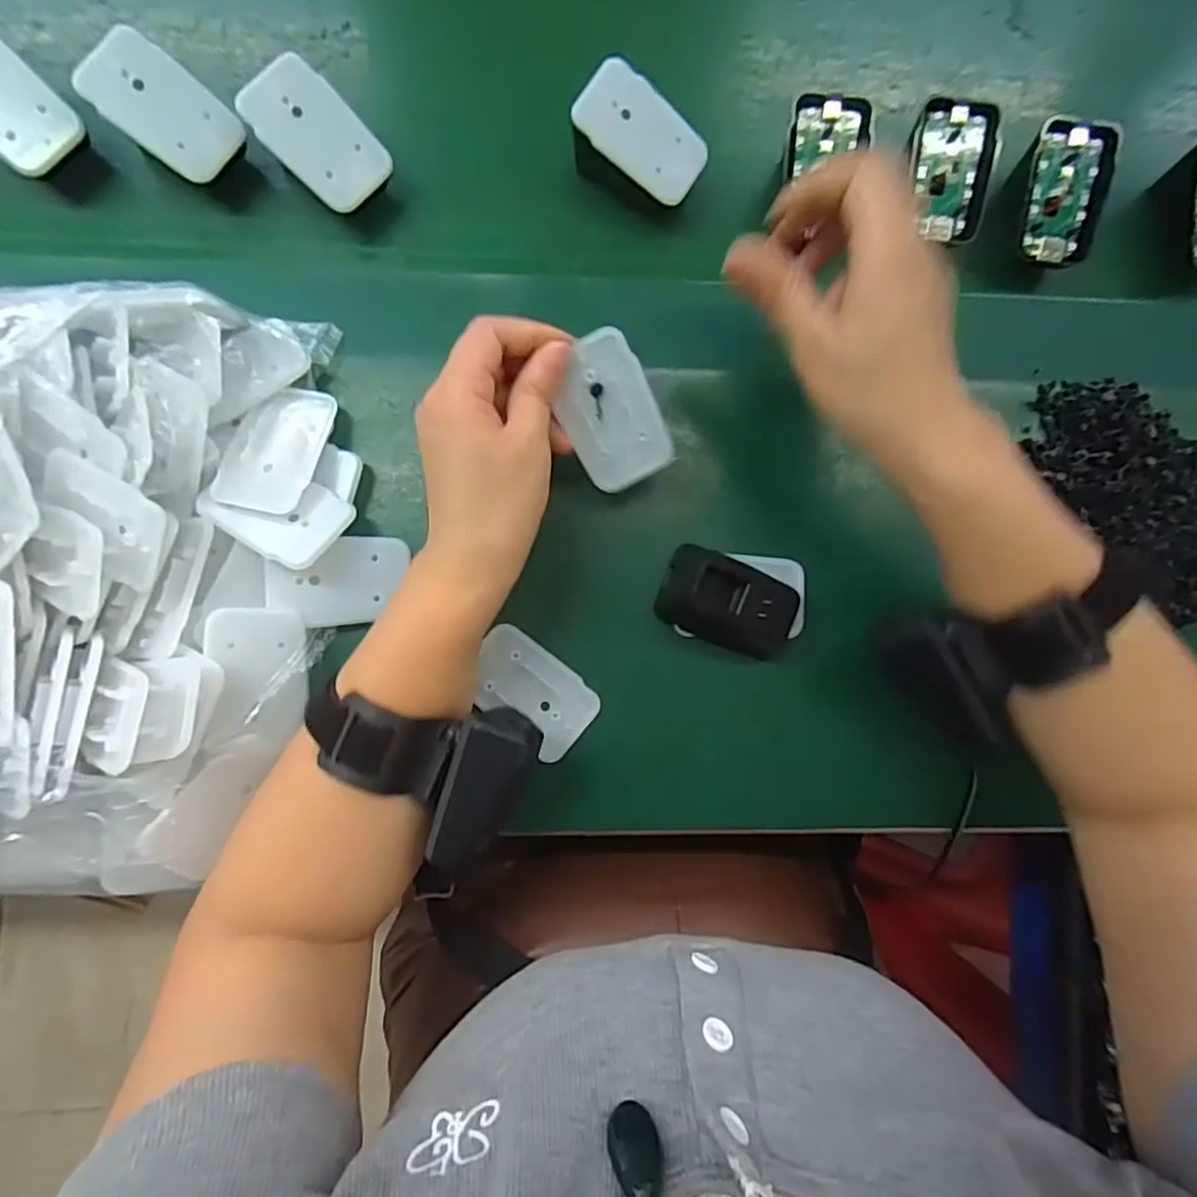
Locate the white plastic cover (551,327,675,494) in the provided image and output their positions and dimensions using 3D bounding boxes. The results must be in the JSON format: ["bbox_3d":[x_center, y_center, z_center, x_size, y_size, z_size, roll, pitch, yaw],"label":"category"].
[{"bbox_3d":[0.006,-0.089,0.309,0.043,0.004,0.070,-26,106,7],"label":"white plastic cover"}]

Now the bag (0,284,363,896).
[{"bbox_3d":[-0.287,-0.008,0.273,0.333,0.079,0.279,2,85,-4],"label":"bag"}]

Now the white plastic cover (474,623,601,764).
[{"bbox_3d":[-0.035,0.048,0.333,0.068,0.005,0.042,40,84,0],"label":"white plastic cover"}]

